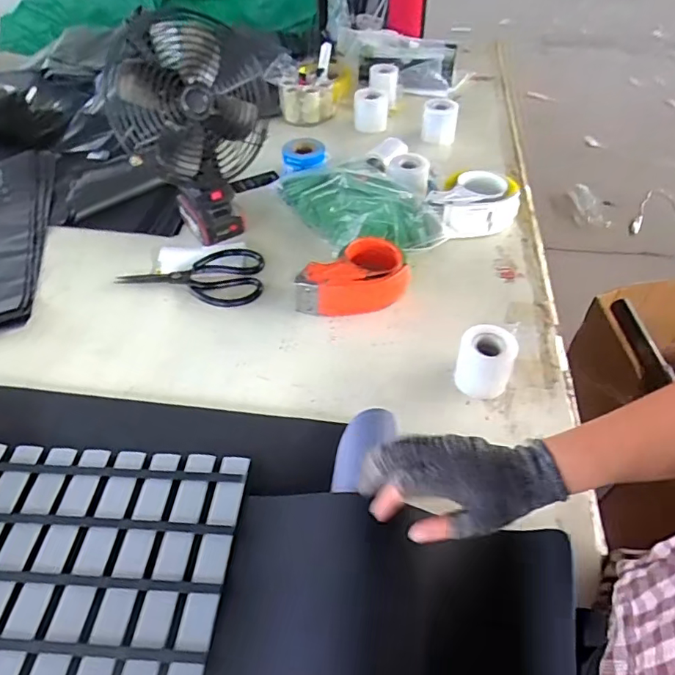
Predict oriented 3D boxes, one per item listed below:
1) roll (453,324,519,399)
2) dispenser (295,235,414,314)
[{"bbox_3d":[0.177,0.035,0.630,0.063,0.075,0.064,0,48,0],"label":"roll"},{"bbox_3d":[0.016,-0.094,0.745,0.165,0.058,0.108,-10,48,-8],"label":"dispenser"}]

